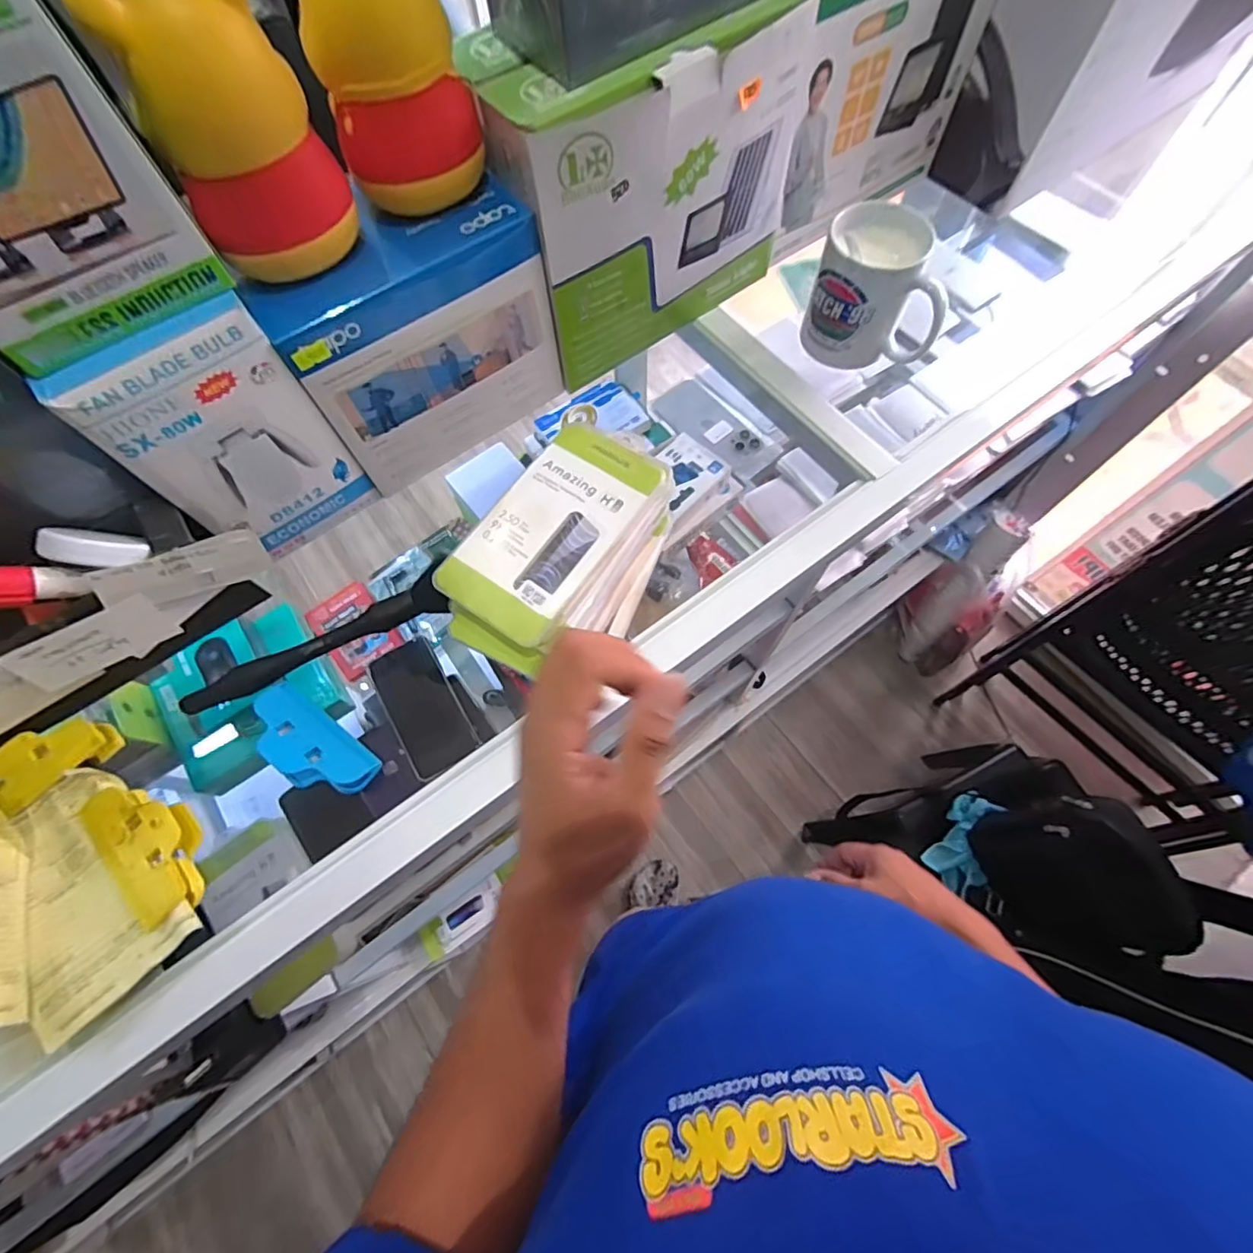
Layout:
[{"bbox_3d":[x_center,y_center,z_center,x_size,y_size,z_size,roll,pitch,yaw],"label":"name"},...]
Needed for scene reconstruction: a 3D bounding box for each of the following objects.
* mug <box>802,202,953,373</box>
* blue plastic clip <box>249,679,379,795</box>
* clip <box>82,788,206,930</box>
[{"bbox_3d":[0.215,-0.286,0.480,0.109,0.106,0.079,20,70,10],"label":"mug"},{"bbox_3d":[-0.225,0.081,0.393,0.101,0.025,0.045,33,73,15],"label":"blue plastic clip"},{"bbox_3d":[-0.310,0.140,0.371,0.098,0.023,0.048,42,75,17],"label":"clip"}]

